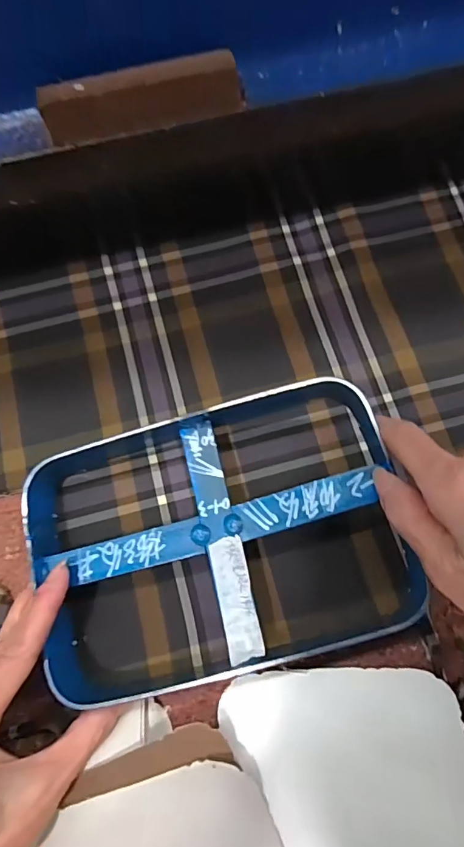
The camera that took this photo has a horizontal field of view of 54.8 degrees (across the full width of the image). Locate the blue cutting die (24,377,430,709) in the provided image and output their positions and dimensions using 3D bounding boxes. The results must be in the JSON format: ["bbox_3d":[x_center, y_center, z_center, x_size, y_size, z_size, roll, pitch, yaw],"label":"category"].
[{"bbox_3d":[-0.012,0.061,0.256,0.202,0.056,0.147,-10,75,-1],"label":"blue cutting die"}]

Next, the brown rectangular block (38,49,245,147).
[{"bbox_3d":[-0.043,-0.157,0.216,0.094,0.023,0.014,-12,69,-2],"label":"brown rectangular block"}]

